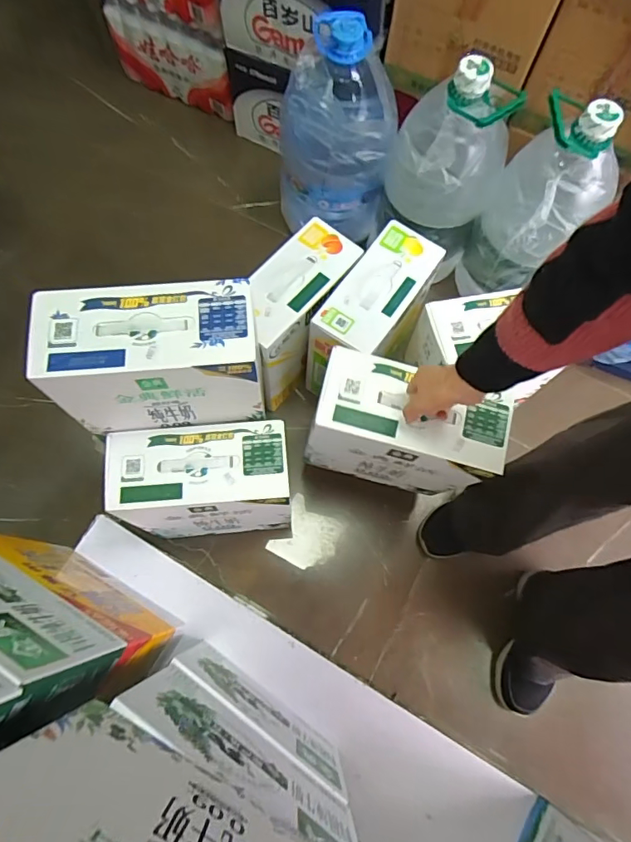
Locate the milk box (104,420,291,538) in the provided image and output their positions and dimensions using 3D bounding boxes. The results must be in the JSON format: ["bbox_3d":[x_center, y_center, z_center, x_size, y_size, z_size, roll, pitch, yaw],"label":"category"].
[{"bbox_3d":[-0.178,0.117,0.862,0.262,0.316,0.137,-4,72,-3],"label":"milk box"}]

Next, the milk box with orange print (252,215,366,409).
[{"bbox_3d":[-0.043,-0.192,0.967,0.117,0.288,0.273,36,75,10],"label":"milk box with orange print"}]

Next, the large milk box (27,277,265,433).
[{"bbox_3d":[-0.209,-0.081,0.671,0.266,0.187,0.131,-6,72,-3],"label":"large milk box"}]

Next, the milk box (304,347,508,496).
[{"bbox_3d":[0.131,0.017,0.778,0.266,0.262,0.122,14,72,3],"label":"milk box"}]

